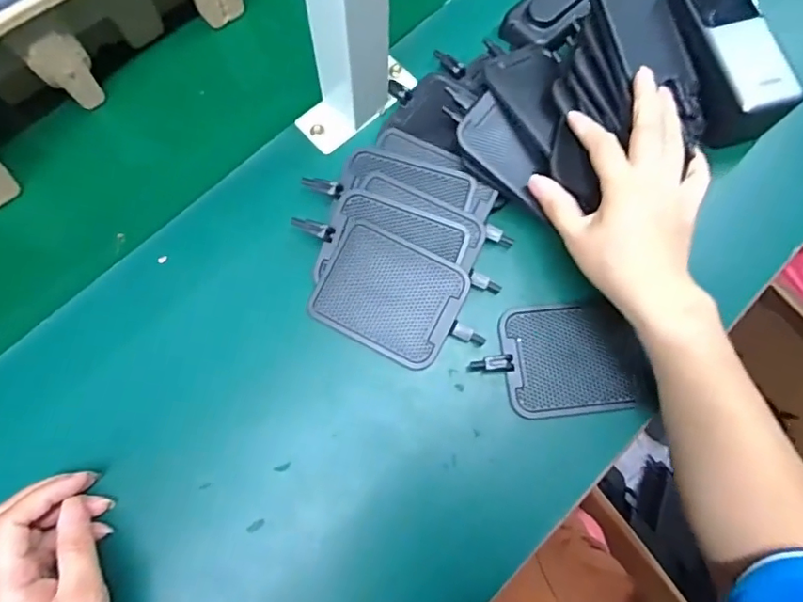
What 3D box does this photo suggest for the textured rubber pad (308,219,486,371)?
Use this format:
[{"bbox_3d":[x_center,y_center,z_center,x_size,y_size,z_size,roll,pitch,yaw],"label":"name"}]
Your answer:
[{"bbox_3d":[-0.002,-0.001,0.379,0.113,0.011,0.080,26,87,8],"label":"textured rubber pad"}]

